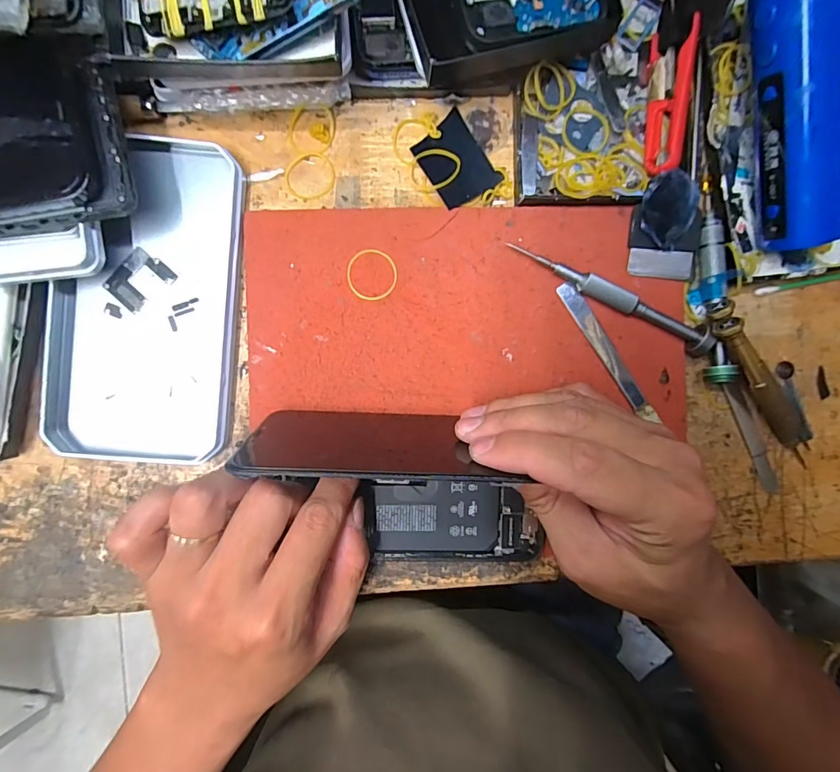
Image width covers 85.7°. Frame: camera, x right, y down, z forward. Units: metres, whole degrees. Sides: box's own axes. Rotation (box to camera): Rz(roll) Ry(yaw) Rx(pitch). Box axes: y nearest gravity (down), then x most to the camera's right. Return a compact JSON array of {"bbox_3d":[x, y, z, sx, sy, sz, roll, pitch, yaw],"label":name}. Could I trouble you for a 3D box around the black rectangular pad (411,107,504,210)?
[{"bbox_3d":[0.021,-0.129,0.261,0.036,0.004,0.047,-37,92,-2],"label":"black rectangular pad"}]

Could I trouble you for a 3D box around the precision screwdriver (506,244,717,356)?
[{"bbox_3d":[0.110,-0.053,0.258,0.124,0.017,0.013,29,89,-3],"label":"precision screwdriver"}]

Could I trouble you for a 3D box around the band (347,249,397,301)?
[{"bbox_3d":[-0.027,-0.064,0.258,0.028,0.004,0.029,6,90,-3],"label":"band"}]

